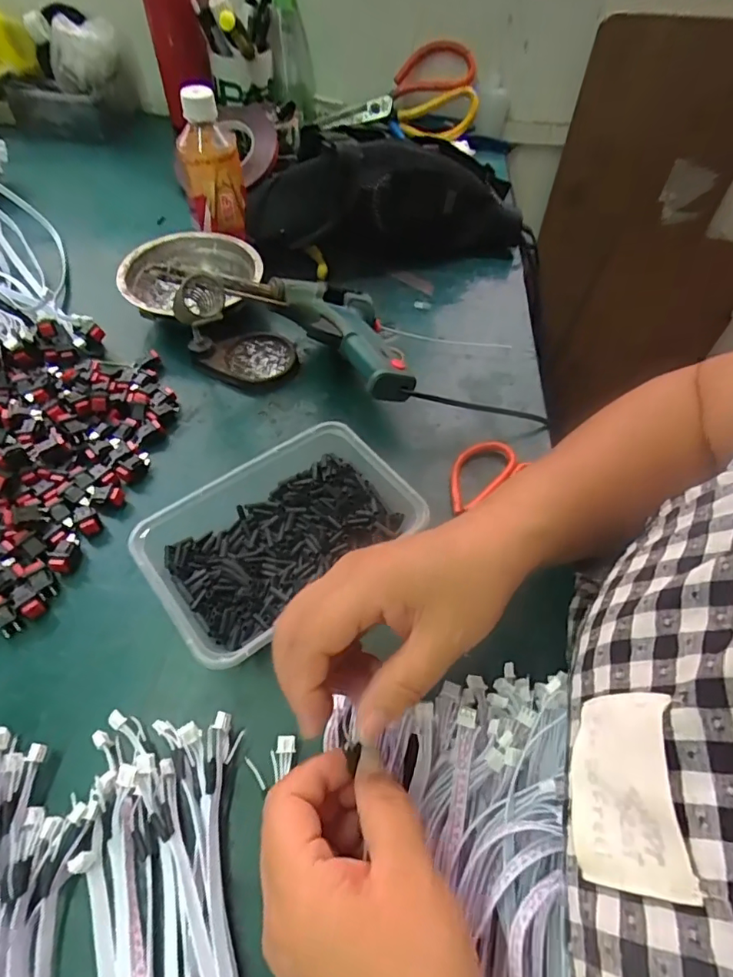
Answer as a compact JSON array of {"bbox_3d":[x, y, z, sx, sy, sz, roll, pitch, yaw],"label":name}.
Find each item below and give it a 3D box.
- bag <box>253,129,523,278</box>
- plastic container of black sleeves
[{"bbox_3d":[0.025,-0.275,0.507,0.268,0.114,0.052,-11,56,-11],"label":"bag"},{"bbox_3d":[-0.054,0.028,0.343,0.170,0.038,0.117,-34,63,-24],"label":"plastic container of black sleeves"}]

